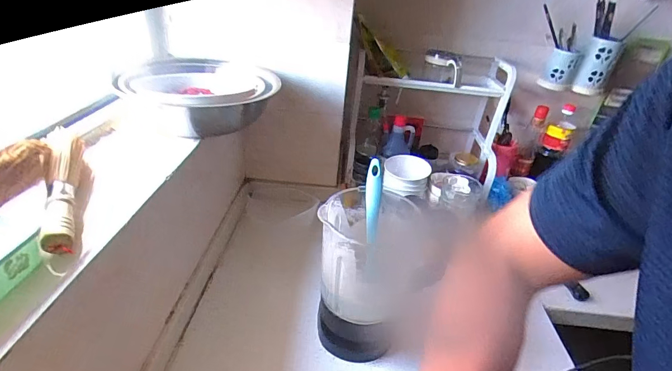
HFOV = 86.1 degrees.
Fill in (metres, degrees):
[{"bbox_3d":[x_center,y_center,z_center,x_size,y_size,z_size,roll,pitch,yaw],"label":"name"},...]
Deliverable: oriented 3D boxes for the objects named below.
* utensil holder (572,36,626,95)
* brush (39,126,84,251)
[{"bbox_3d":[0.707,-0.322,0.972,0.072,0.148,0.089,26,37,30],"label":"utensil holder"},{"bbox_3d":[-0.340,-0.006,0.448,0.037,0.046,0.230,-13,36,-27],"label":"brush"}]

